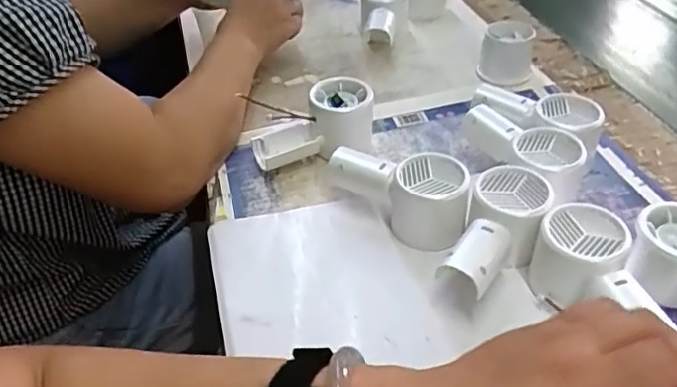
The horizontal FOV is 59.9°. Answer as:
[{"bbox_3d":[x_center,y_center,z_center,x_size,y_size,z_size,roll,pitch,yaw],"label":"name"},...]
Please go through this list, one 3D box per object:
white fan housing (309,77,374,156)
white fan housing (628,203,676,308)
[{"bbox_3d":[0.005,-0.069,0.544,0.055,0.058,0.049,0,41,4],"label":"white fan housing"},{"bbox_3d":[0.232,0.044,0.409,0.056,0.054,0.053,17,45,22],"label":"white fan housing"}]

